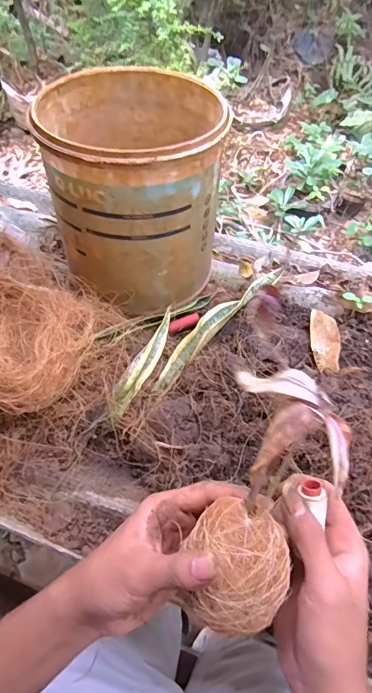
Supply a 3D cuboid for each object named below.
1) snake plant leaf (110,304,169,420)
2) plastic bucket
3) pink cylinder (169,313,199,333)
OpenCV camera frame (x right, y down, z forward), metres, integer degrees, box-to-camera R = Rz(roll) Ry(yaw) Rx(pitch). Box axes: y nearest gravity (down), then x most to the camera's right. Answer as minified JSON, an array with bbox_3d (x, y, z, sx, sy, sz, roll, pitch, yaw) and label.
[{"bbox_3d":[-0.041,0.014,0.430,0.019,0.015,0.124,22,61,15],"label":"snake plant leaf"},{"bbox_3d":[-0.050,-0.167,0.455,0.171,0.174,0.202,-2,58,0],"label":"plastic bucket"},{"bbox_3d":[-0.002,-0.026,0.472,0.039,0.012,0.011,-29,61,-16],"label":"pink cylinder"}]

